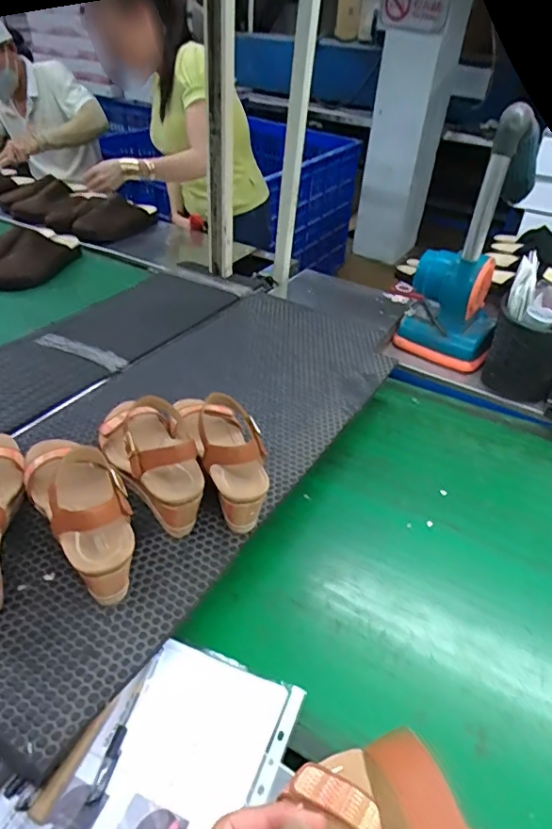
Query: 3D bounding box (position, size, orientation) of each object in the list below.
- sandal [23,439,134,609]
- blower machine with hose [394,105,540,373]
[{"bbox_3d":[-0.225,0.090,0.589,0.087,0.142,0.247,-18,44,-26],"label":"sandal"},{"bbox_3d":[0.390,-0.329,1.059,0.198,0.470,0.177,16,40,15],"label":"blower machine with hose"}]

